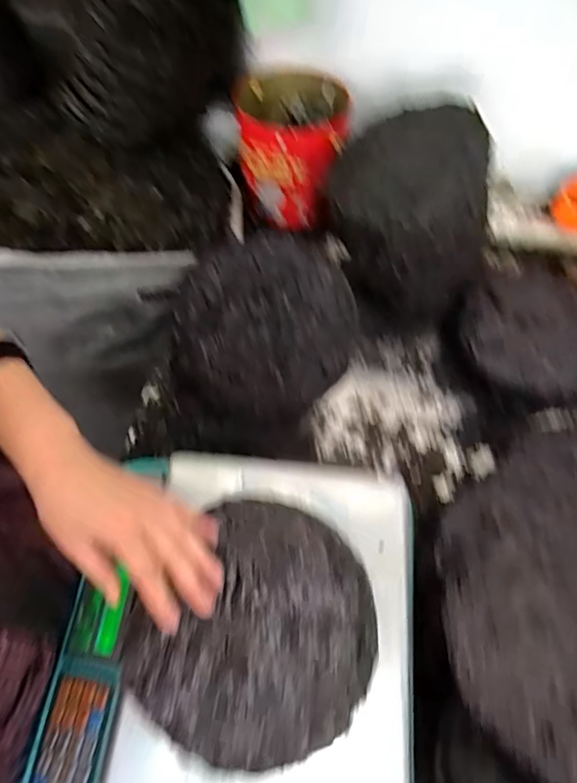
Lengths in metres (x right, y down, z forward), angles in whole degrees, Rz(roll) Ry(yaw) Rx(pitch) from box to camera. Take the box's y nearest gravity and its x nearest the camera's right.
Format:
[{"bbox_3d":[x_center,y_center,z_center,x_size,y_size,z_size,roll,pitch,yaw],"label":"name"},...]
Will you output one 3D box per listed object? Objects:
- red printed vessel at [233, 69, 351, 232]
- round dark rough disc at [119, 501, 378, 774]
[{"bbox_3d":[0.006,-0.383,0.774,0.164,0.167,0.161,4,62,1],"label":"red printed vessel"},{"bbox_3d":[-0.025,0.194,0.383,0.176,0.023,0.189,1,62,-1],"label":"round dark rough disc"}]

